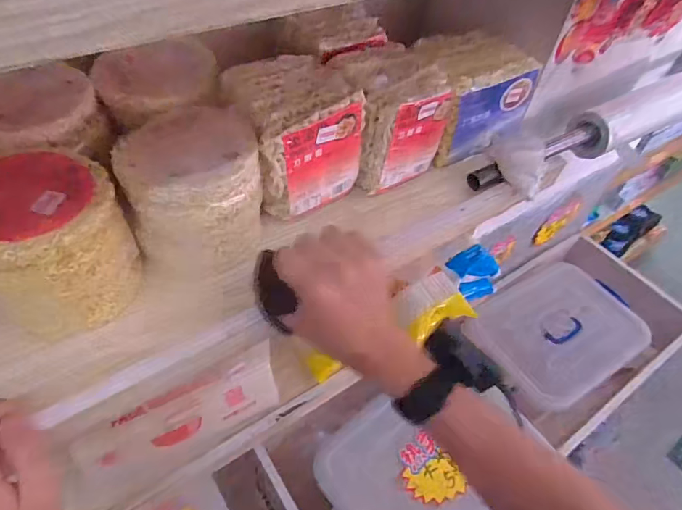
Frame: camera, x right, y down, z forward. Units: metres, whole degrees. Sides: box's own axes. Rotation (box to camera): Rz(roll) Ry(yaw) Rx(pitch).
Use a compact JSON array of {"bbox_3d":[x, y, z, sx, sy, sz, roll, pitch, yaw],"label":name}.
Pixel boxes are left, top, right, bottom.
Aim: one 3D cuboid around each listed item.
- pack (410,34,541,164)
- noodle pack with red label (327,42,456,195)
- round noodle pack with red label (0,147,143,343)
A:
[{"bbox_3d":[0.156,-0.199,0.548,0.140,0.097,0.107,-21,55,-22],"label":"pack"},{"bbox_3d":[0.050,-0.156,0.502,0.094,0.104,0.115,-26,57,-25],"label":"noodle pack with red label"},{"bbox_3d":[-0.230,-0.008,0.358,0.106,0.117,0.092,-34,60,-29],"label":"round noodle pack with red label"}]

